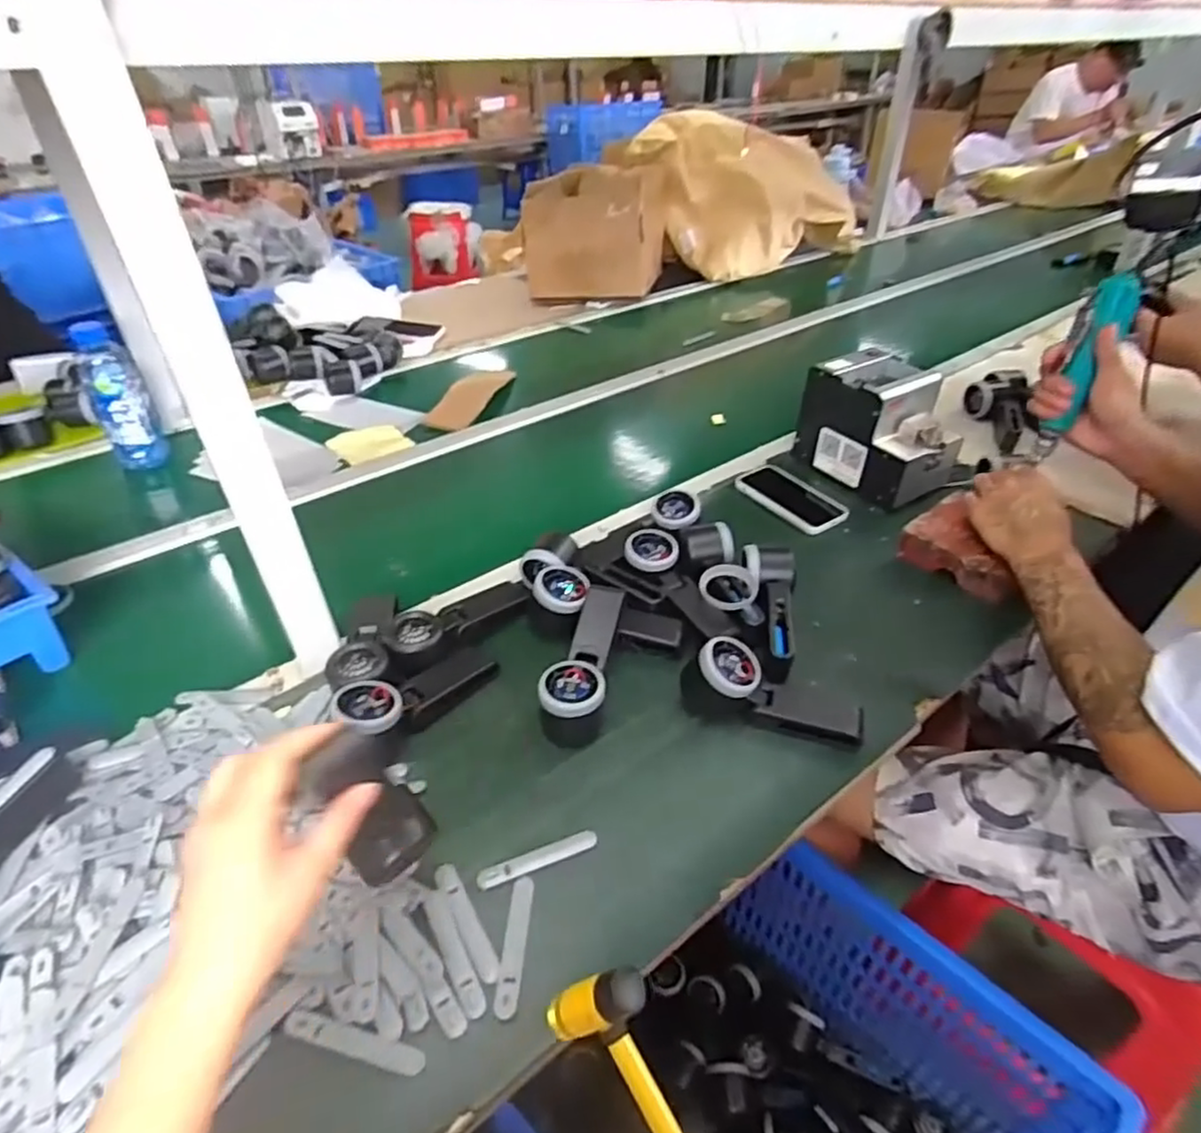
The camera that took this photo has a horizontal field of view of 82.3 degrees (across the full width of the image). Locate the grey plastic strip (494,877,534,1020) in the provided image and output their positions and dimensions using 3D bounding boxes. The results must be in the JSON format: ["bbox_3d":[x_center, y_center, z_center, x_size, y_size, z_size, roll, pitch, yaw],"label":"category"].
[{"bbox_3d":[-0.060,0.266,0.485,0.016,0.004,0.093,1,38,3],"label":"grey plastic strip"}]

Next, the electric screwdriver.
[{"bbox_3d":[0.517,-0.208,0.743,0.035,0.198,0.044,-7,39,-8],"label":"electric screwdriver"}]

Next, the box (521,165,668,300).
[{"bbox_3d":[0.001,-0.818,1.638,0.297,0.249,0.349,6,39,9],"label":"box"}]

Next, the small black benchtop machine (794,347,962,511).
[{"bbox_3d":[0.392,-0.184,0.950,0.133,0.158,0.200,-21,42,-23],"label":"small black benchtop machine"}]

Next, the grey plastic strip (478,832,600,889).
[{"bbox_3d":[-0.048,0.226,0.531,0.095,0.004,0.016,-16,41,-18],"label":"grey plastic strip"}]

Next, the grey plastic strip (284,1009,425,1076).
[{"bbox_3d":[-0.157,0.302,0.436,0.097,0.004,0.015,9,39,13],"label":"grey plastic strip"}]

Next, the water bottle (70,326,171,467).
[{"bbox_3d":[-0.698,-0.239,0.994,0.055,0.196,0.070,24,44,28],"label":"water bottle"}]

